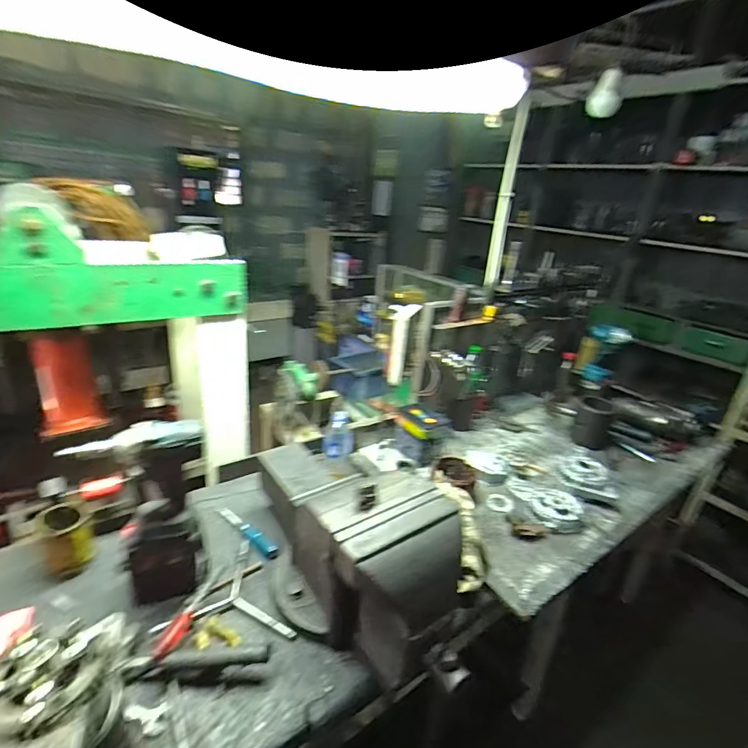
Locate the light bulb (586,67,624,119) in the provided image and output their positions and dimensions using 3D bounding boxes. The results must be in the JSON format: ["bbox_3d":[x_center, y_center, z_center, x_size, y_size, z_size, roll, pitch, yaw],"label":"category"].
[{"bbox_3d":[0.560,-0.675,1.019,0.073,0.092,0.068,16,25,22],"label":"light bulb"}]

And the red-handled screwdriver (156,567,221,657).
[{"bbox_3d":[-0.311,0.404,0.721,0.020,0.034,0.218,7,6,1],"label":"red-handled screwdriver"}]

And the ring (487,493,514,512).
[{"bbox_3d":[0.306,0.312,1.025,0.063,0.005,0.053,-1,37,-2],"label":"ring"}]

